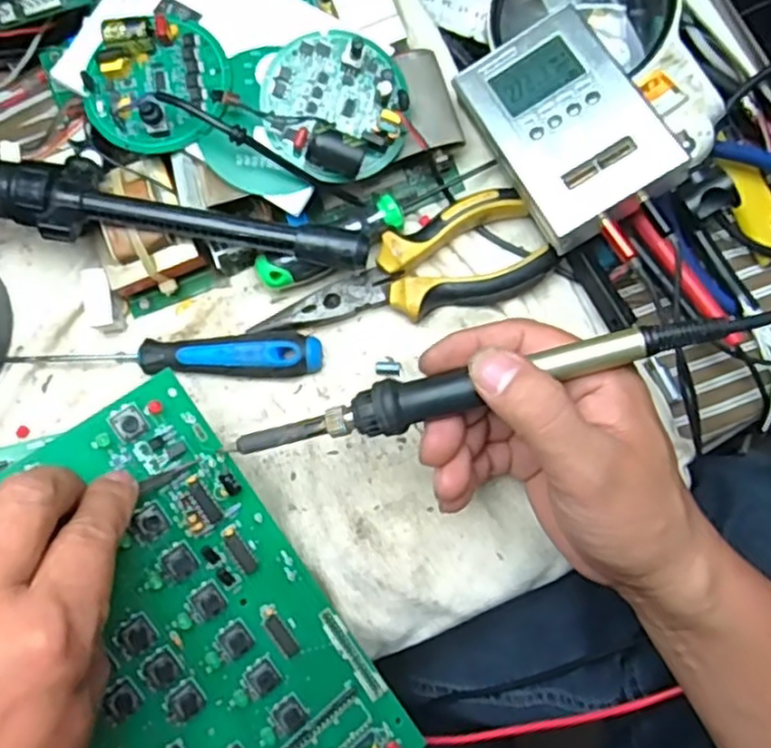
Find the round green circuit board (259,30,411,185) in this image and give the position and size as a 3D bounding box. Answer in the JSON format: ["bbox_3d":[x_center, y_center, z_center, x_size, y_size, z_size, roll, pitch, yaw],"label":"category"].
[{"bbox_3d":[-0.024,-0.130,0.345,0.068,0.019,0.068,0,79,1],"label":"round green circuit board"}]

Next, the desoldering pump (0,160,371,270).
[{"bbox_3d":[-0.158,-0.084,0.333,0.299,0.031,0.035,6,80,2],"label":"desoldering pump"}]

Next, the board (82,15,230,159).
[{"bbox_3d":[-0.110,-0.139,0.344,0.069,0.021,0.061,-26,80,-4],"label":"board"}]

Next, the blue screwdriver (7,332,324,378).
[{"bbox_3d":[-0.111,-0.009,0.369,0.156,0.018,0.021,-1,79,1],"label":"blue screwdriver"}]

